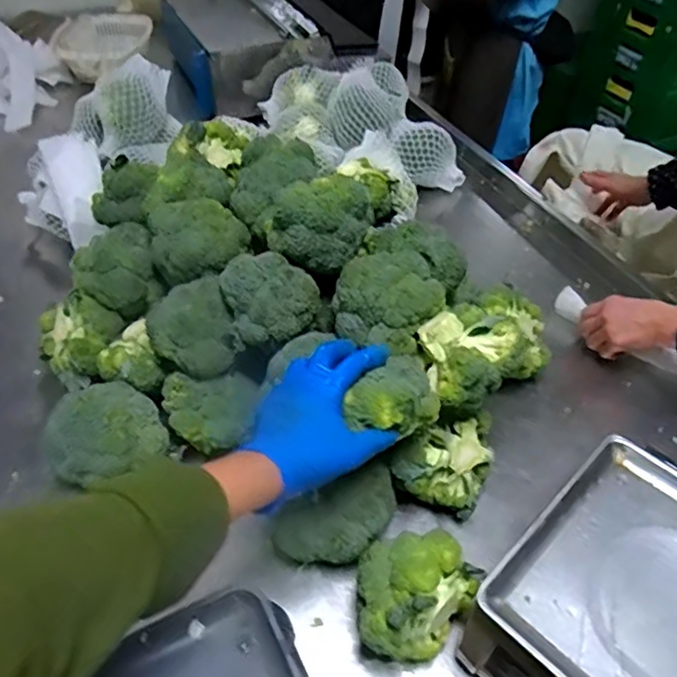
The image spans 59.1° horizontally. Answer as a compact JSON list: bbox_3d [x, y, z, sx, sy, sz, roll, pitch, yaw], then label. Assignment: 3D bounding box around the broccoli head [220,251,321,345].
[{"bbox_3d":[-0.077,-0.047,0.682,0.091,0.076,0.091,0,43,0],"label":"broccoli head"}]

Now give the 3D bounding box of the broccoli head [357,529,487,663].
[{"bbox_3d":[0.070,0.238,0.573,0.127,0.105,0.093,-20,47,-21],"label":"broccoli head"}]

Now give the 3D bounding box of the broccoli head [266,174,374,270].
[{"bbox_3d":[-0.024,-0.139,0.690,0.110,0.079,0.091,12,44,12],"label":"broccoli head"}]

